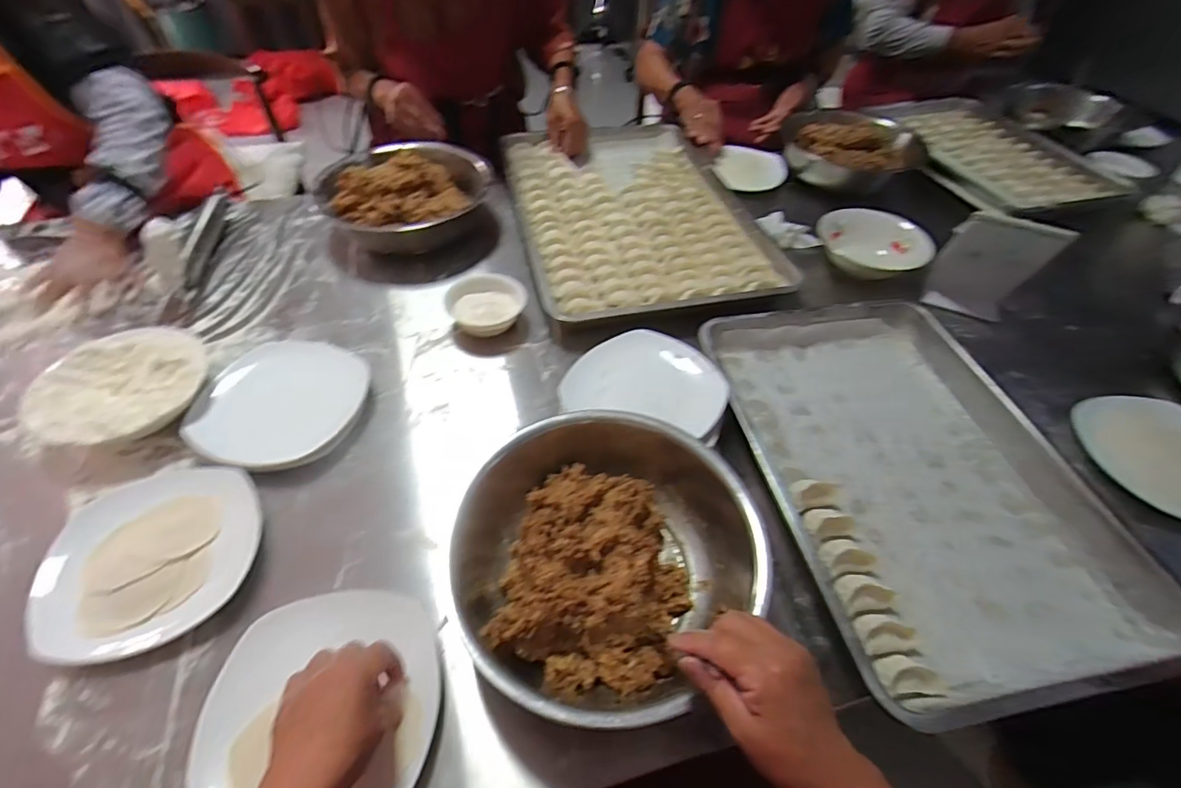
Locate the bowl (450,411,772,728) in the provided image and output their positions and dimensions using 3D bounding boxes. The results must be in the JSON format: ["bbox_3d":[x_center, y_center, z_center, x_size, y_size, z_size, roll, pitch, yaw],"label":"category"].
[{"bbox_3d":[0.015,0.151,0.494,0.257,0.084,0.263,1,51,-2],"label":"bowl"}]

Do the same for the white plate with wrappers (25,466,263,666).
[{"bbox_3d":[-0.420,0.151,0.498,0.177,0.030,0.179,-9,52,-10],"label":"white plate with wrappers"}]

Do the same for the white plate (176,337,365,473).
[{"bbox_3d":[-0.364,0.012,0.617,0.165,0.051,0.173,1,51,-2],"label":"white plate"}]

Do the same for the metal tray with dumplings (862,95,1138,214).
[{"bbox_3d":[0.869,-0.556,1.152,0.327,0.029,0.536,-5,51,-7],"label":"metal tray with dumplings"}]

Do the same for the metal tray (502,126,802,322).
[{"bbox_3d":[0.065,-0.348,0.930,0.386,0.031,0.614,-9,52,-10],"label":"metal tray"}]

